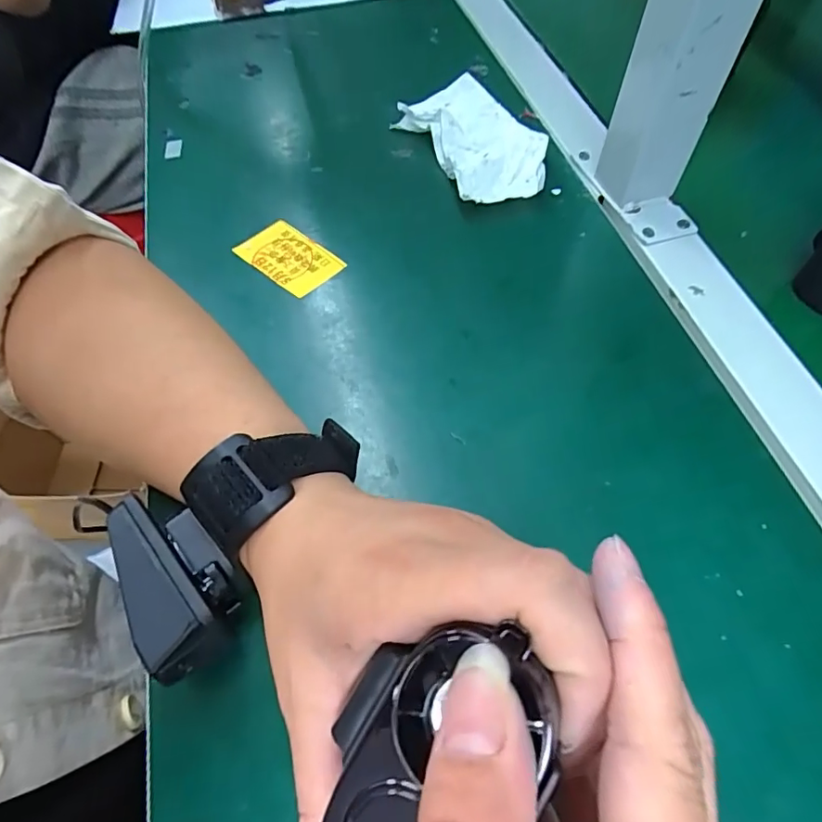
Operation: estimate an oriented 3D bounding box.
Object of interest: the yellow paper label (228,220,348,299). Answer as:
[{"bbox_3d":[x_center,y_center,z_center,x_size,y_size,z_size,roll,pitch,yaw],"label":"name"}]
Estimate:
[{"bbox_3d":[-0.077,-0.097,0.327,0.062,0.004,0.036,37,71,19],"label":"yellow paper label"}]

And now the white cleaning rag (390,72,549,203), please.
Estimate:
[{"bbox_3d":[0.045,-0.189,0.367,0.071,0.027,0.117,-21,61,-10],"label":"white cleaning rag"}]

